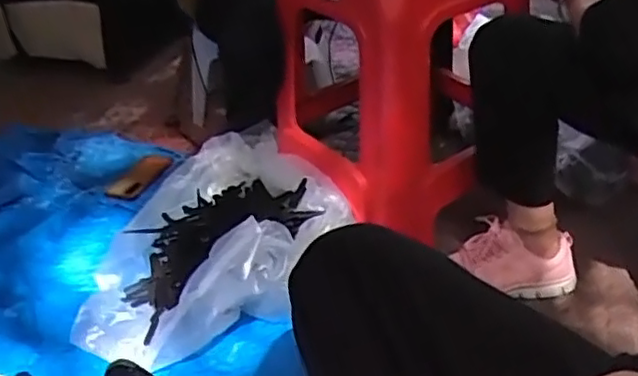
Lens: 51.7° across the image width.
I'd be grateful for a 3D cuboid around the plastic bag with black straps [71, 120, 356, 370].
[{"bbox_3d":[-0.198,0.041,1.169,0.458,0.229,0.540,-11,33,-4],"label":"plastic bag with black straps"}]

